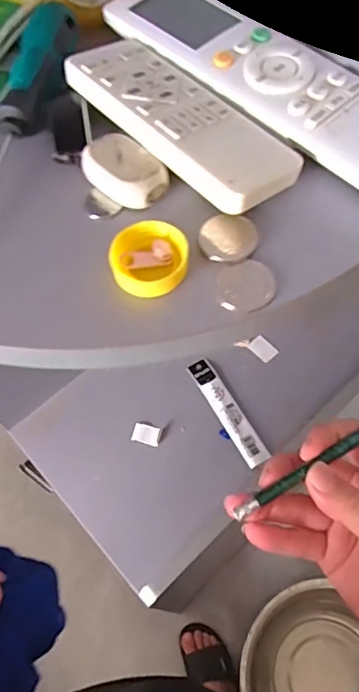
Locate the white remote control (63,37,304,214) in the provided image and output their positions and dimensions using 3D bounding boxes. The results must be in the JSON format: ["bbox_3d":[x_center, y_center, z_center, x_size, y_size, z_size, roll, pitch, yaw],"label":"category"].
[{"bbox_3d":[-0.001,-0.104,0.232,0.042,0.012,0.116,-39,68,-16],"label":"white remote control"}]

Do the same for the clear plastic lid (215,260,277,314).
[{"bbox_3d":[0.027,-0.024,0.210,0.023,0.004,0.022,-1,63,2],"label":"clear plastic lid"}]

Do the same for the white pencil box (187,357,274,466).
[{"bbox_3d":[0.061,0.083,0.671,0.032,0.011,0.160,-28,65,-11],"label":"white pencil box"}]

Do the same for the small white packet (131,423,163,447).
[{"bbox_3d":[-0.042,0.113,0.661,0.035,0.004,0.024,14,64,9],"label":"small white packet"}]

